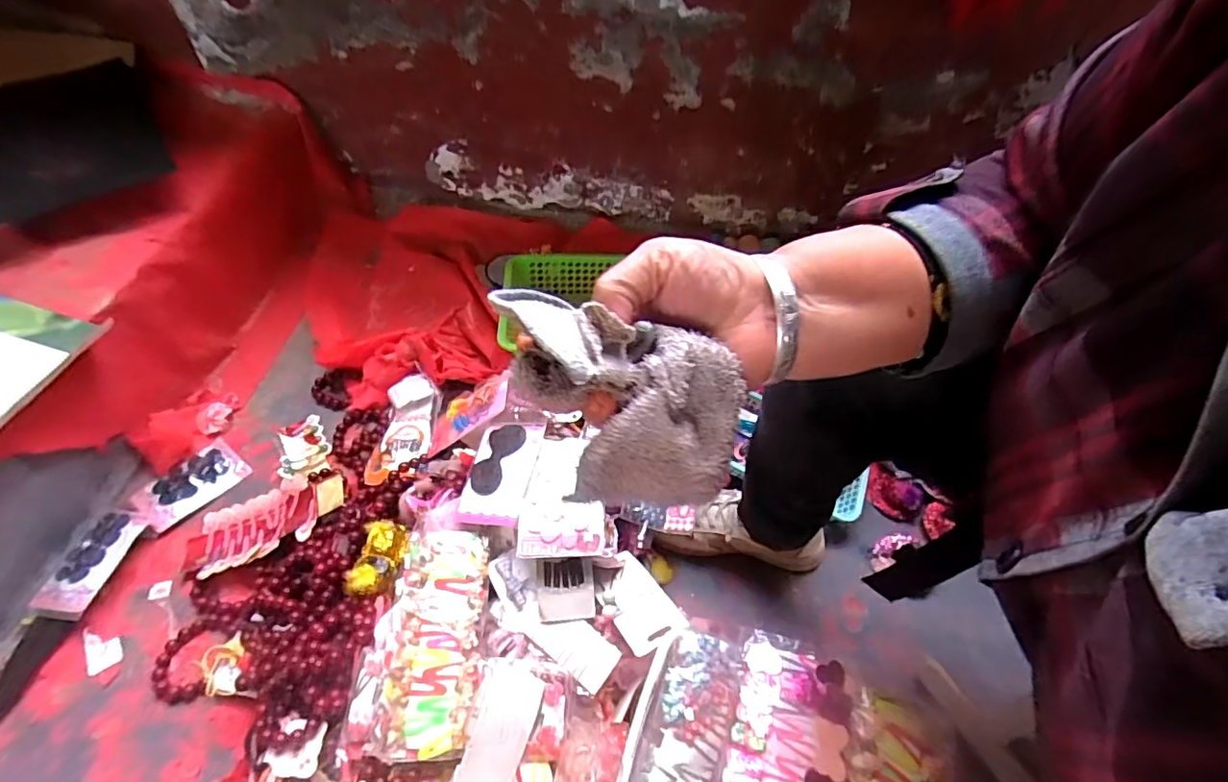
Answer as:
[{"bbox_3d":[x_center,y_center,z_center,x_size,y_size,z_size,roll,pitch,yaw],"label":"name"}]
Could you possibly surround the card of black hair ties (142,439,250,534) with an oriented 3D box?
[{"bbox_3d":[-0.579,0.125,0.743,0.082,0.019,0.118,34,59,19],"label":"card of black hair ties"}]

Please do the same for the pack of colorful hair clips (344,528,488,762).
[{"bbox_3d":[-0.203,0.260,0.574,0.124,0.046,0.214,2,54,-3],"label":"pack of colorful hair clips"}]

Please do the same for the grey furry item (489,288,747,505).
[{"bbox_3d":[0.011,0.006,0.236,0.123,0.085,0.047,5,9,-23],"label":"grey furry item"}]

